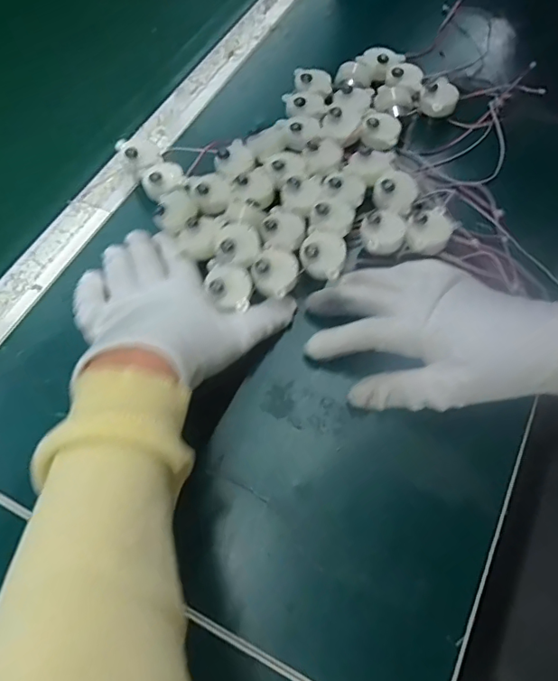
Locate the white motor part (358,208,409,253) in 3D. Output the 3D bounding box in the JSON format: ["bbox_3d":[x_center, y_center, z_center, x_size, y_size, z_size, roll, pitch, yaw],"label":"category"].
[{"bbox_3d":[0.076,-0.079,0.368,0.031,0.016,0.030,-18,61,-8],"label":"white motor part"}]

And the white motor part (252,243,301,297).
[{"bbox_3d":[-0.002,-0.049,0.358,0.031,0.014,0.033,-1,60,2],"label":"white motor part"}]

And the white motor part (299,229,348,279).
[{"bbox_3d":[0.031,-0.062,0.362,0.031,0.015,0.033,-1,60,2],"label":"white motor part"}]

